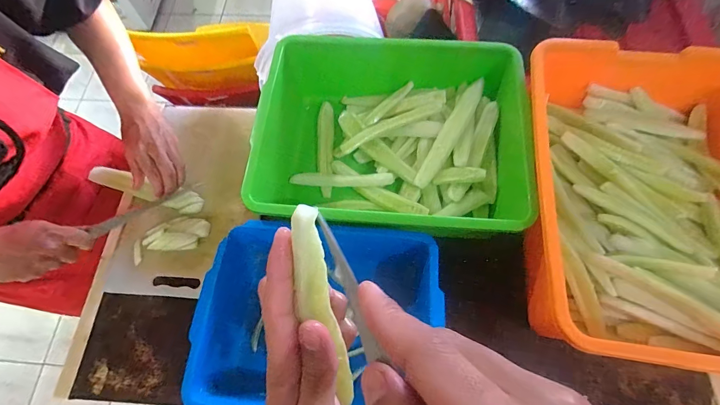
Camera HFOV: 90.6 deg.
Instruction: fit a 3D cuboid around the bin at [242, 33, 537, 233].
[{"bbox_3d":[0.050,-0.113,0.581,0.381,0.125,0.331,5,68,4],"label":"bin"}]

